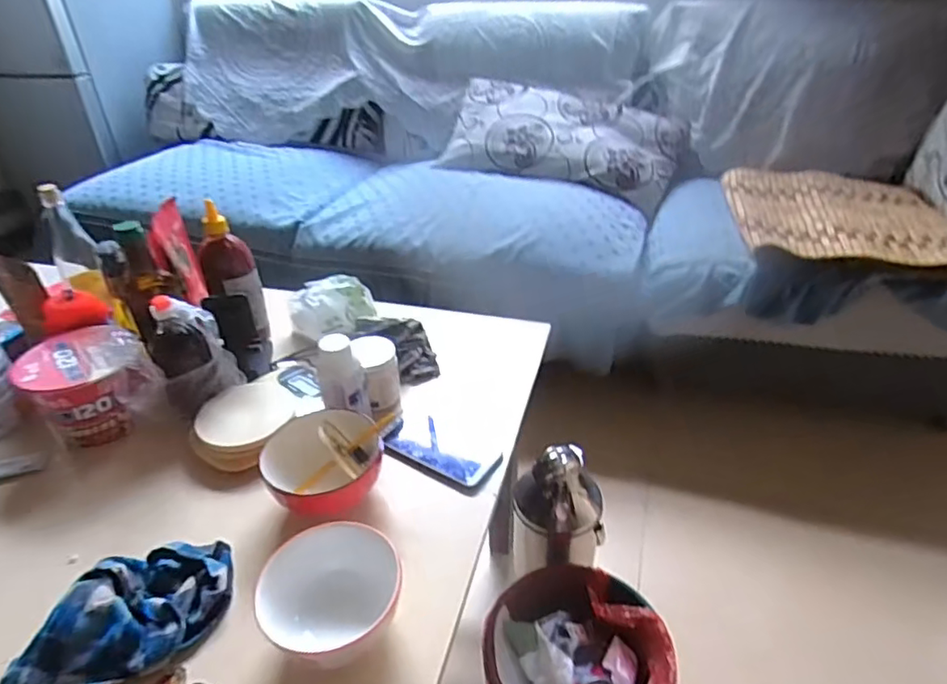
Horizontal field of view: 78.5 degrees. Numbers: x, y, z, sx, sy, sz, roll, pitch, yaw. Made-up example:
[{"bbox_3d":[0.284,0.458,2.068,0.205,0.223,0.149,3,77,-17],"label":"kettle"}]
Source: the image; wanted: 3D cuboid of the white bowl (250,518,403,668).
[{"bbox_3d":[-0.125,0.236,0.533,0.111,0.053,0.111,11,36,20],"label":"white bowl"}]

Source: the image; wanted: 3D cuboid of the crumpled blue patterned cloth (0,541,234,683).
[{"bbox_3d":[-0.337,0.261,0.558,0.191,0.039,0.121,-12,35,-13],"label":"crumpled blue patterned cloth"}]

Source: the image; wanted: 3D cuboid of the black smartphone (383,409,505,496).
[{"bbox_3d":[-0.042,0.137,0.737,0.146,0.016,0.074,26,61,26],"label":"black smartphone"}]

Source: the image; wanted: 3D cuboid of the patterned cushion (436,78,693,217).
[{"bbox_3d":[0.291,-0.636,1.825,0.740,0.110,0.373,16,63,13],"label":"patterned cushion"}]

